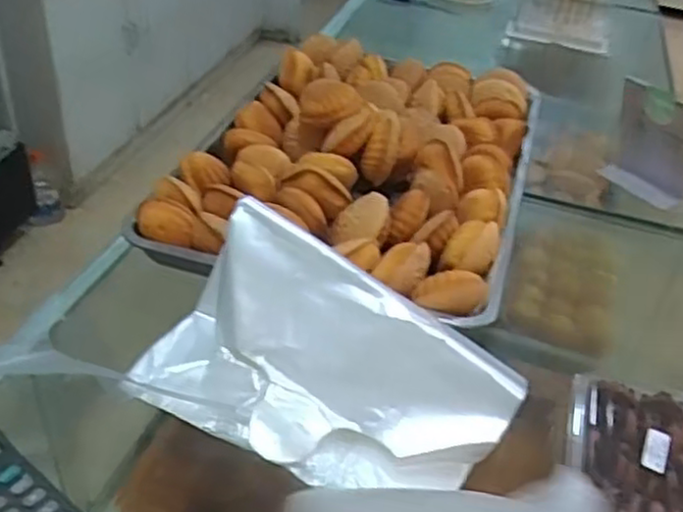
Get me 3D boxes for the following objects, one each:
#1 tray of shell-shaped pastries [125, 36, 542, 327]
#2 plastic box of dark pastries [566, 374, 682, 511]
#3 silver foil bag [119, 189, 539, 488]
[{"bbox_3d":[0.045,-0.143,0.903,0.368,0.088,0.539,15,39,11],"label":"tray of shell-shaped pastries"},{"bbox_3d":[0.244,0.161,0.581,0.114,0.031,0.158,13,38,8],"label":"plastic box of dark pastries"},{"bbox_3d":[-0.013,0.103,0.628,0.299,0.078,0.192,30,79,14],"label":"silver foil bag"}]

